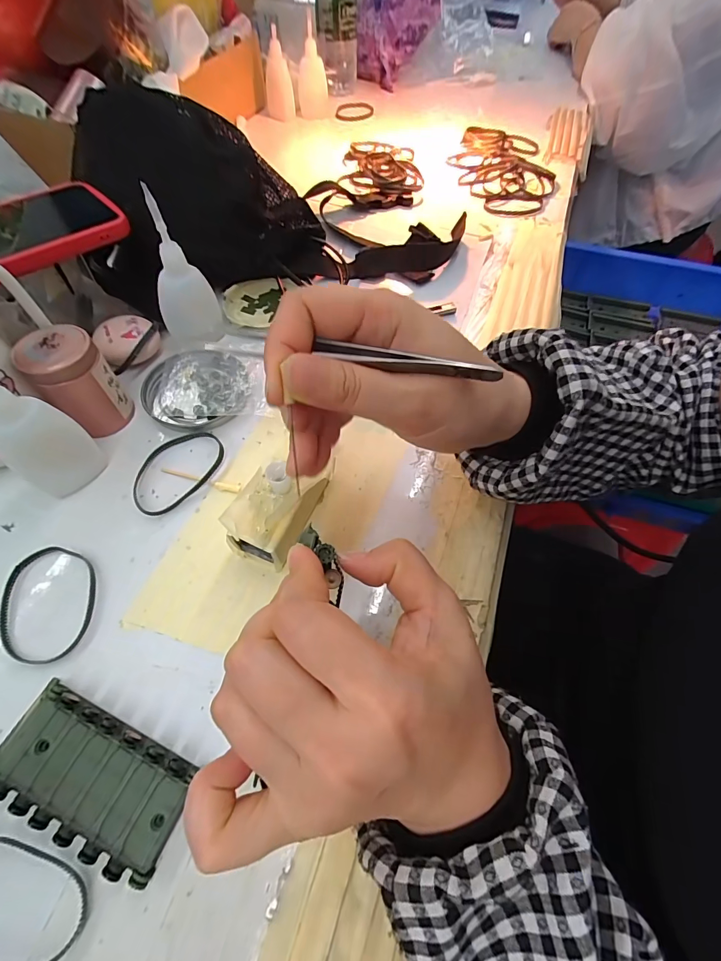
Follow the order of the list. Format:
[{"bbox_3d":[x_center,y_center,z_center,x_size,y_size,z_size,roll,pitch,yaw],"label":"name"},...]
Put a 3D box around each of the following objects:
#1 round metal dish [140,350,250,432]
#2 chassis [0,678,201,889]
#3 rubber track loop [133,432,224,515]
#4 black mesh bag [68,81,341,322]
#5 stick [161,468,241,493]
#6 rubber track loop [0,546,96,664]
[{"bbox_3d":[-0.129,-0.072,0.310,0.079,0.010,0.077,1,59,-2],"label":"round metal dish"},{"bbox_3d":[-0.126,0.136,0.184,0.095,0.015,0.043,23,61,11],"label":"chassis"},{"bbox_3d":[-0.128,-0.010,0.274,0.047,0.009,0.070,39,65,18],"label":"rubber track loop"},{"bbox_3d":[-0.132,-0.245,0.345,0.202,0.118,0.098,-11,61,-9],"label":"black mesh bag"},{"bbox_3d":[-0.111,0.000,0.273,0.058,0.004,0.006,14,60,5],"label":"stick"},{"bbox_3d":[-0.180,0.069,0.227,0.048,0.004,0.067,-12,61,-10],"label":"rubber track loop"}]

